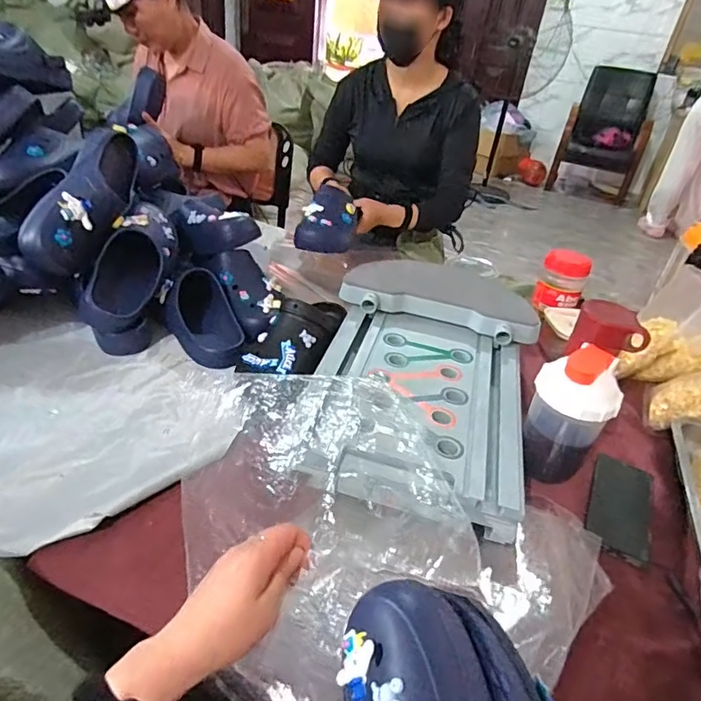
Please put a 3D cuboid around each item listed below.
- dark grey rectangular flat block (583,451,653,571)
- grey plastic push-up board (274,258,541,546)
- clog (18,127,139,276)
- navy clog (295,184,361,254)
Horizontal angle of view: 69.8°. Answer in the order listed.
[{"bbox_3d":[0.358,0.206,0.668,0.077,0.007,0.171,23,38,21],"label":"dark grey rectangular flat block"},{"bbox_3d":[0.096,0.020,0.724,0.325,0.086,0.443,15,36,10],"label":"grey plastic push-up board"},{"bbox_3d":[-0.430,-0.252,0.839,0.103,0.104,0.286,12,62,6],"label":"clog"},{"bbox_3d":[-0.044,-0.282,1.098,0.105,0.079,0.217,11,35,5],"label":"navy clog"}]

